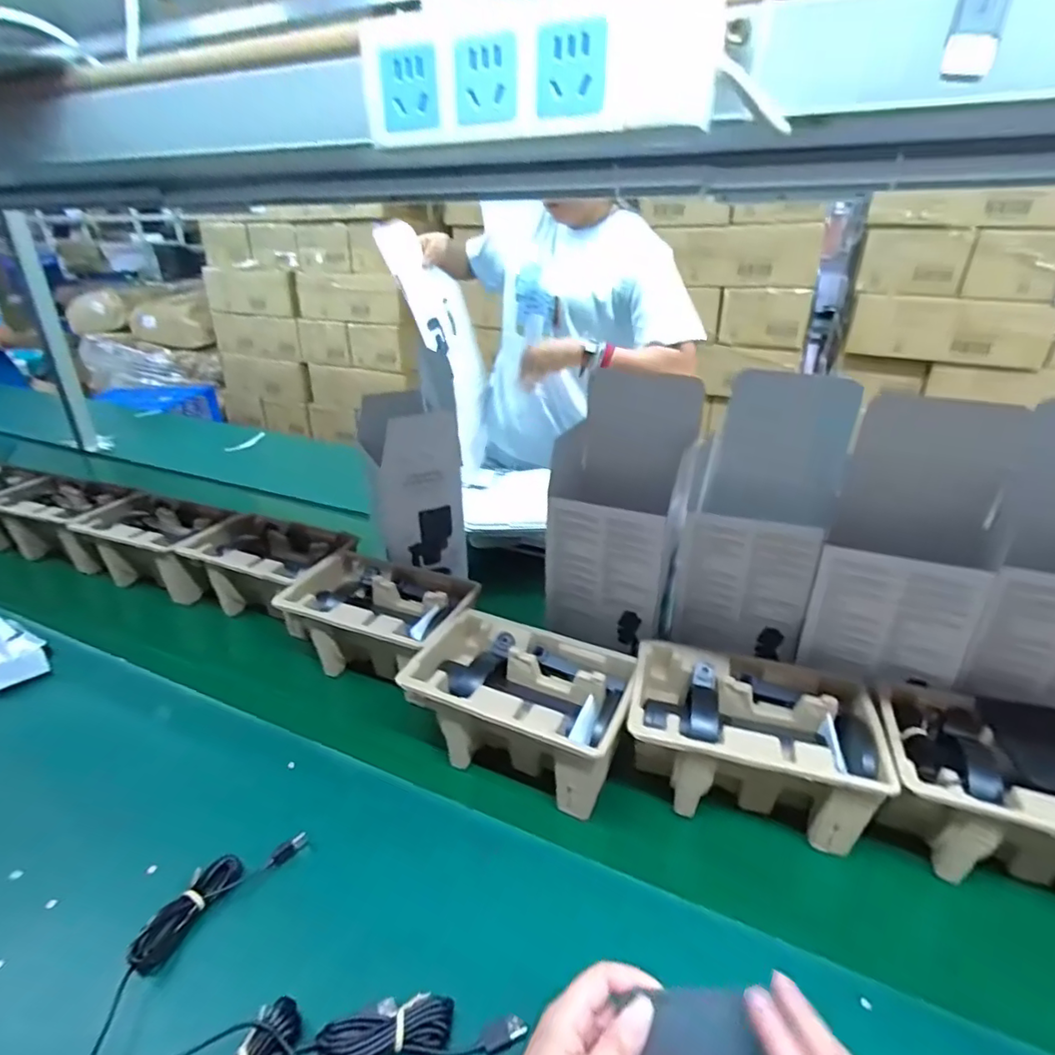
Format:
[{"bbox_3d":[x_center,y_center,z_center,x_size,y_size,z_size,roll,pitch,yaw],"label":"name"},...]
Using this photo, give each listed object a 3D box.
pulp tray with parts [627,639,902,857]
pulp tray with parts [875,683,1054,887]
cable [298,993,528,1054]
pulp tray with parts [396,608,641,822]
[{"bbox_3d":[0.218,0.216,0.569,0.230,0.107,0.149,3,24,8],"label":"pulp tray with parts"},{"bbox_3d":[0.437,0.246,0.510,0.220,0.107,0.142,8,25,18],"label":"pulp tray with parts"},{"bbox_3d":[-0.077,0.347,0.395,0.144,0.020,0.042,-5,24,-10],"label":"cable"},{"bbox_3d":[-0.005,0.193,0.614,0.227,0.101,0.146,12,26,25],"label":"pulp tray with parts"}]

